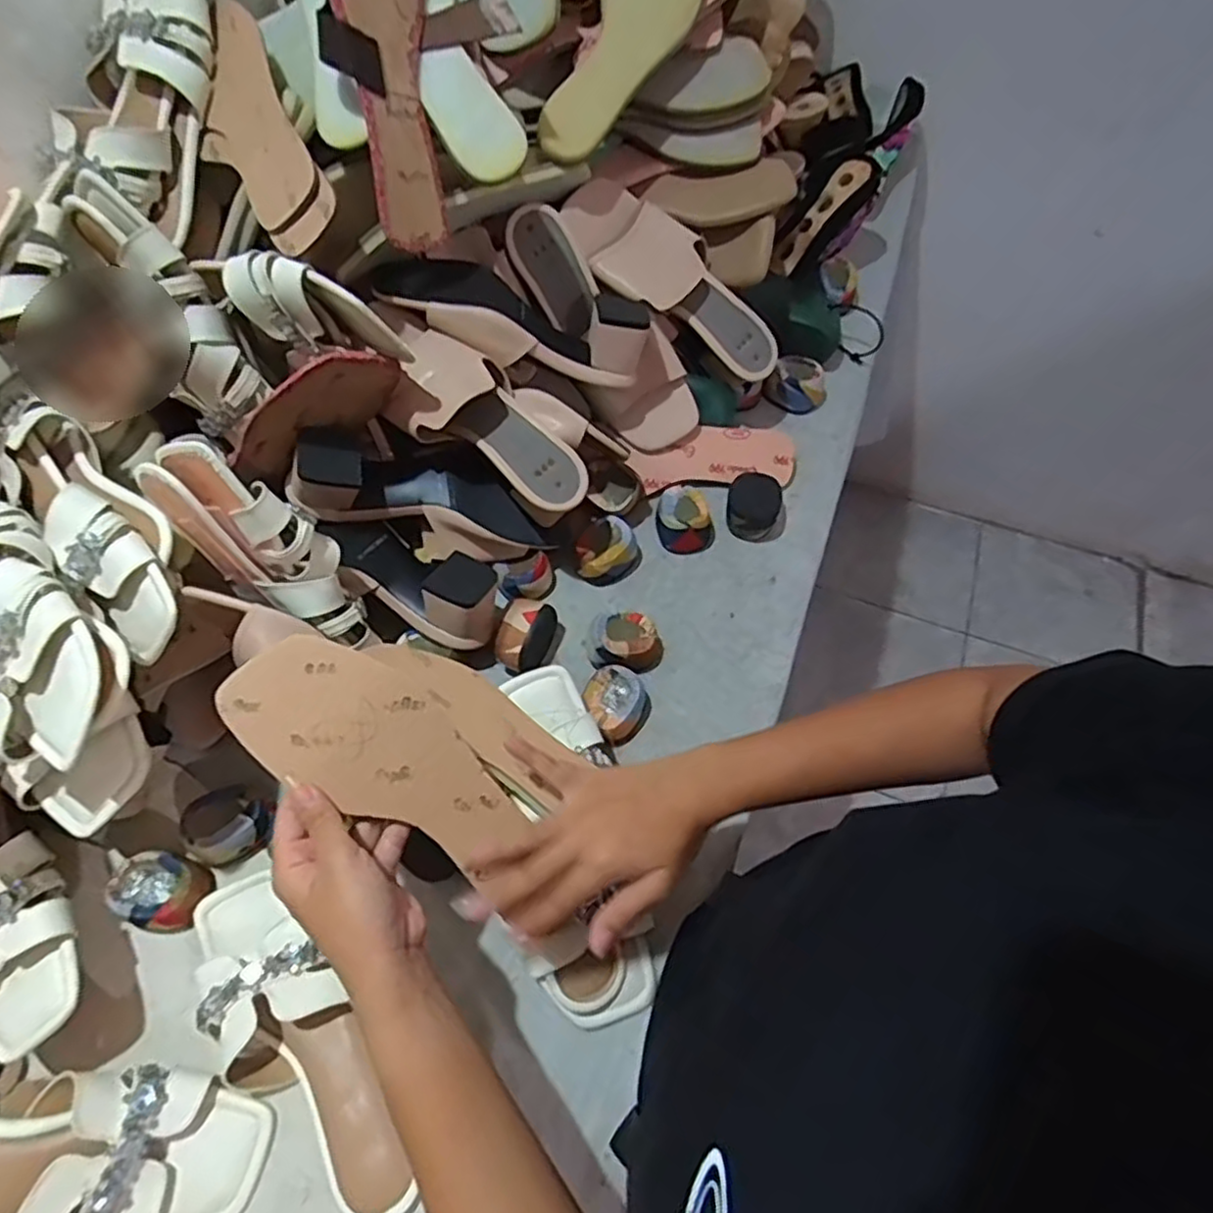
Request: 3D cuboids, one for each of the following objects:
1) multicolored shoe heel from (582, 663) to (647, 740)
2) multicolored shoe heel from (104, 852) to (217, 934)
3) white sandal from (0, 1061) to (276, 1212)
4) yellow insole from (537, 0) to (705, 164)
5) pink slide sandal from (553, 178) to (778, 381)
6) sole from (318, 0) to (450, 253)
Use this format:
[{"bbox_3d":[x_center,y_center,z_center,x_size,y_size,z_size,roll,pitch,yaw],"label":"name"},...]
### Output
[{"bbox_3d":[0.009,0.082,0.580,0.050,0.035,0.059,-23,65,-12],"label":"multicolored shoe heel"},{"bbox_3d":[-0.328,0.210,0.505,0.058,0.039,0.052,16,63,8],"label":"multicolored shoe heel"},{"bbox_3d":[-0.341,0.336,0.411,0.248,0.053,0.100,8,61,-13],"label":"white sandal"},{"bbox_3d":[0.017,-0.486,0.593,0.079,0.028,0.235,27,90,-12],"label":"yellow insole"},{"bbox_3d":[0.069,-0.304,0.645,0.236,0.043,0.074,33,63,-17],"label":"pink slide sandal"},{"bbox_3d":[-0.156,-0.380,0.476,0.020,0.228,0.081,14,25,35],"label":"sole"}]

